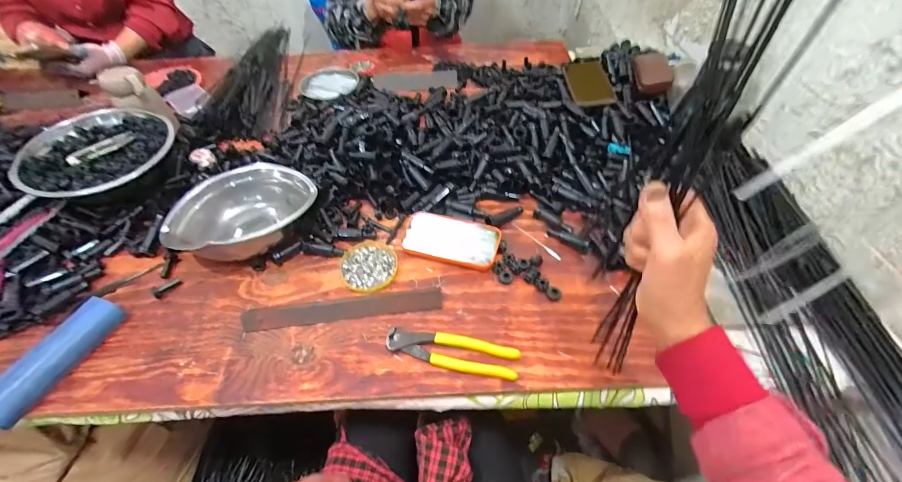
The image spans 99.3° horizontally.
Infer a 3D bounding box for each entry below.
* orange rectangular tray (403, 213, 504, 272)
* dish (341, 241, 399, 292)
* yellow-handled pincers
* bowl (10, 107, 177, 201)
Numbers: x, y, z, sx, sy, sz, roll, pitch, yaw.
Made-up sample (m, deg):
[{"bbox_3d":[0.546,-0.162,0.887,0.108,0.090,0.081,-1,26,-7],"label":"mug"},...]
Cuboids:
[{"bbox_3d":[0.000,-0.002,0.591,0.147,0.016,0.076,13,53,14],"label":"orange rectangular tray"},{"bbox_3d":[-0.121,0.034,0.573,0.080,0.008,0.086,-2,51,2],"label":"dish"},{"bbox_3d":[0.001,0.138,0.481,0.163,0.015,0.039,9,52,10],"label":"yellow-handled pincers"},{"bbox_3d":[-0.603,-0.140,0.663,0.192,0.085,0.216,18,54,17],"label":"bowl"}]

